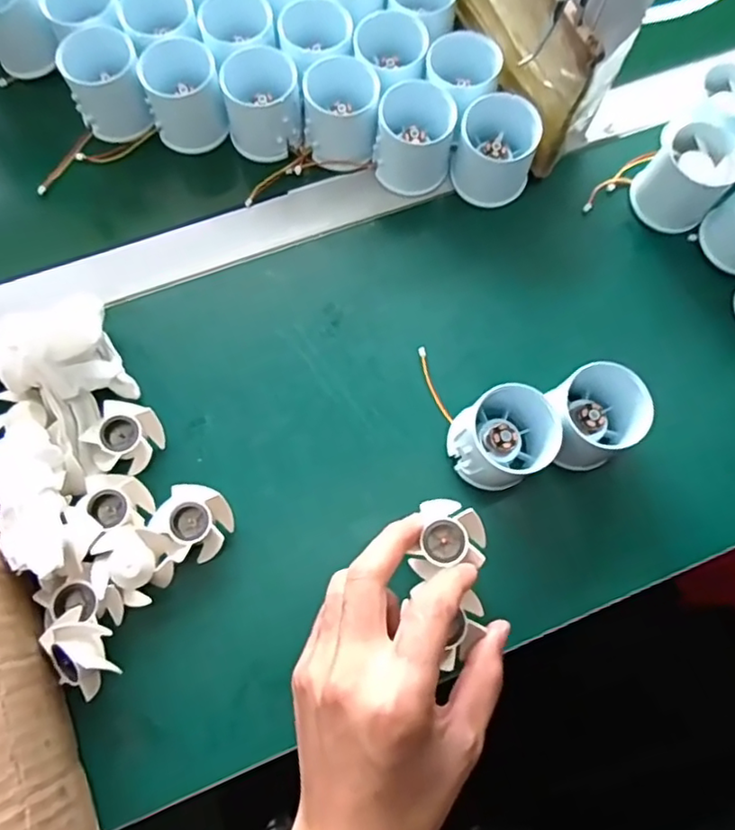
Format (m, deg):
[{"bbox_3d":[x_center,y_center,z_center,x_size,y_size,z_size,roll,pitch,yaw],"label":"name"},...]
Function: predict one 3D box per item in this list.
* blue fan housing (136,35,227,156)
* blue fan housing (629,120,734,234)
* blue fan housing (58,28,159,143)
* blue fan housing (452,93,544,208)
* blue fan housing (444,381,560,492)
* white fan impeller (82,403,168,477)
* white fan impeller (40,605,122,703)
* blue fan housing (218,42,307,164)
[{"bbox_3d":[-0.130,-0.226,0.430,0.052,0.050,0.052,-12,72,-6],"label":"blue fan housing"},{"bbox_3d":[0.218,-0.161,0.420,0.057,0.053,0.054,-43,77,-14],"label":"blue fan housing"},{"bbox_3d":[-0.184,-0.233,0.430,0.053,0.052,0.057,-18,73,-7],"label":"blue fan housing"},{"bbox_3d":[0.088,-0.183,0.419,0.053,0.058,0.049,0,71,-1],"label":"blue fan housing"},{"bbox_3d":[0.079,0.013,0.360,0.054,0.053,0.048,-1,71,-2],"label":"blue fan housing"},{"bbox_3d":[-0.147,0.014,0.367,0.038,0.020,0.042,24,72,7],"label":"white fan impeller"},{"bbox_3d":[-0.153,0.127,0.322,0.034,0.031,0.042,-43,77,-14],"label":"white fan impeller"},{"bbox_3d":[-0.073,-0.219,0.429,0.051,0.050,0.053,0,71,-1],"label":"blue fan housing"}]

